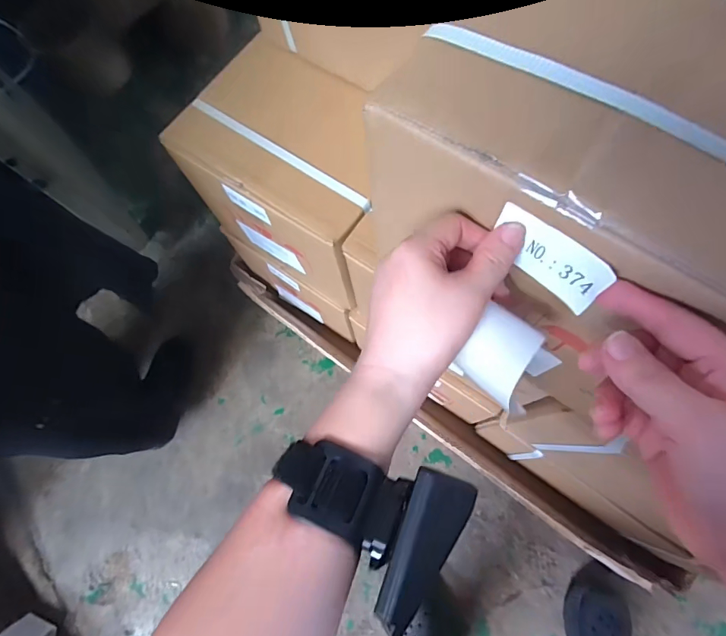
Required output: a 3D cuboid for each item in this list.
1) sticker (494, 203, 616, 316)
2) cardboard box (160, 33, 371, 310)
[{"bbox_3d":[0.105,-0.035,0.248,0.006,0.037,0.068,-37,71,-28],"label":"sticker"},{"bbox_3d":[-0.091,-0.208,0.661,0.289,0.216,0.214,33,79,11],"label":"cardboard box"}]

